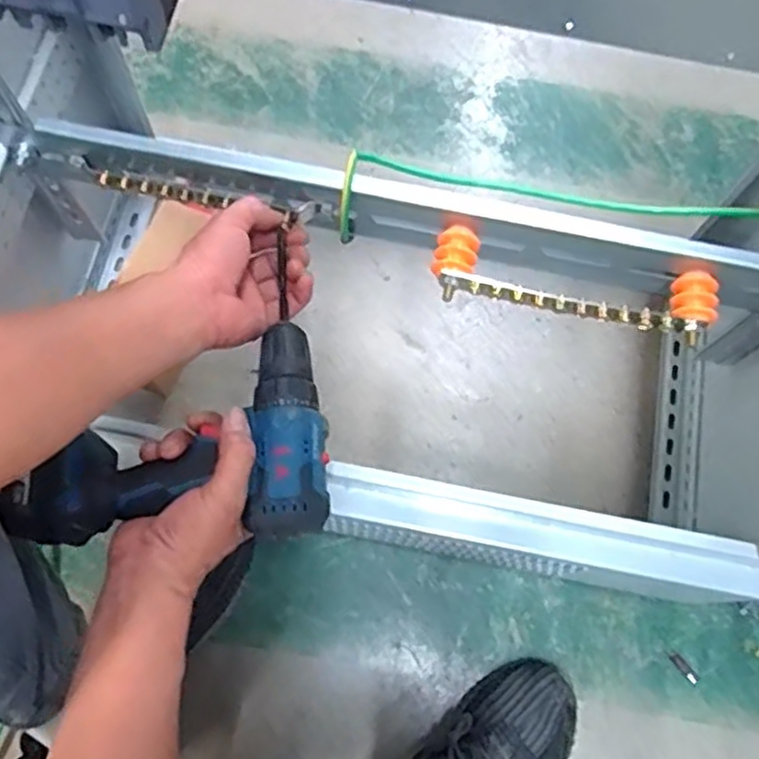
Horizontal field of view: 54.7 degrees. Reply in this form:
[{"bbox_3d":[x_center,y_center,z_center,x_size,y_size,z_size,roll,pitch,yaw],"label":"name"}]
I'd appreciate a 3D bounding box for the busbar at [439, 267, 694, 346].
[{"bbox_3d":[0.152,-0.058,0.583,0.205,0.018,0.019,10,72,0],"label":"busbar"}]

